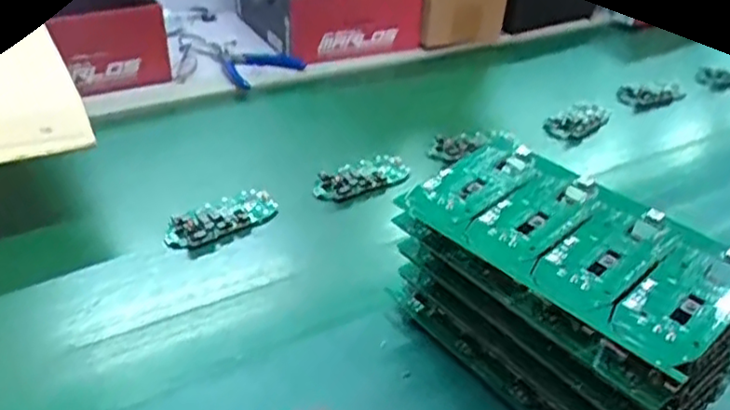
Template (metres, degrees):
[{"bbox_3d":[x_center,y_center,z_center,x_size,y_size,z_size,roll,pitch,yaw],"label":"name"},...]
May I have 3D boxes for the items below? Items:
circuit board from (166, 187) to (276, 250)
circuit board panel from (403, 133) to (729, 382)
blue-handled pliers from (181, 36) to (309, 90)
[{"bbox_3d":[-0.123,0.011,0.572,0.098,0.018,0.045,-27,44,-36],"label":"circuit board"},{"bbox_3d":[0.127,0.016,0.407,0.114,0.012,0.191,-32,50,-29],"label":"circuit board panel"},{"bbox_3d":[-0.155,-0.189,0.835,0.086,0.014,0.169,-22,41,-32],"label":"blue-handled pliers"}]

